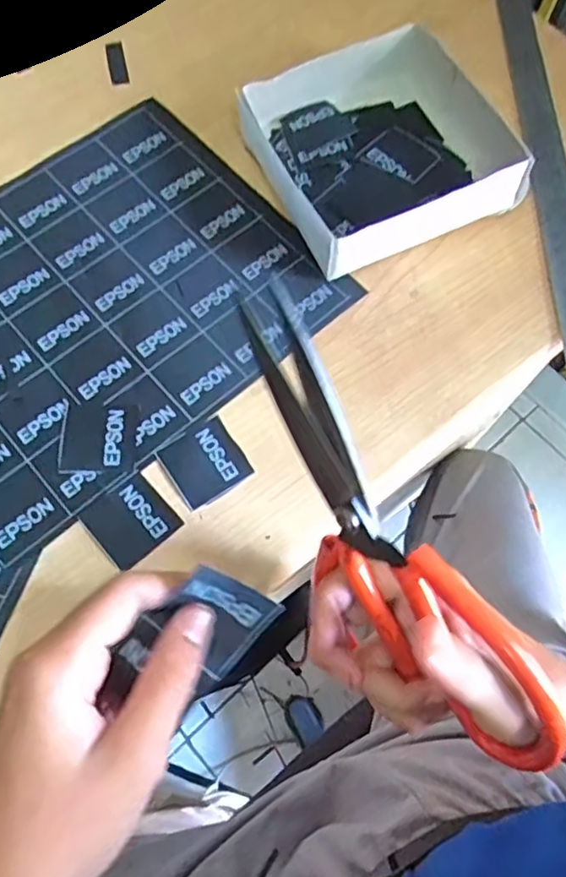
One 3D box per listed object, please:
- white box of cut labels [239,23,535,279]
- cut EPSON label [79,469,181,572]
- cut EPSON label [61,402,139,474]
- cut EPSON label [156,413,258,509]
[{"bbox_3d":[0.059,-0.185,0.400,0.151,0.038,0.138,-23,71,-11],"label":"white box of cut labels"},{"bbox_3d":[-0.079,0.041,0.326,0.039,0.004,0.040,-40,75,-16],"label":"cut EPSON label"},{"bbox_3d":[-0.099,-0.001,0.342,0.039,0.004,0.040,0,68,-2],"label":"cut EPSON label"},{"bbox_3d":[-0.042,0.012,0.339,0.039,0.004,0.040,-32,73,-14],"label":"cut EPSON label"}]

